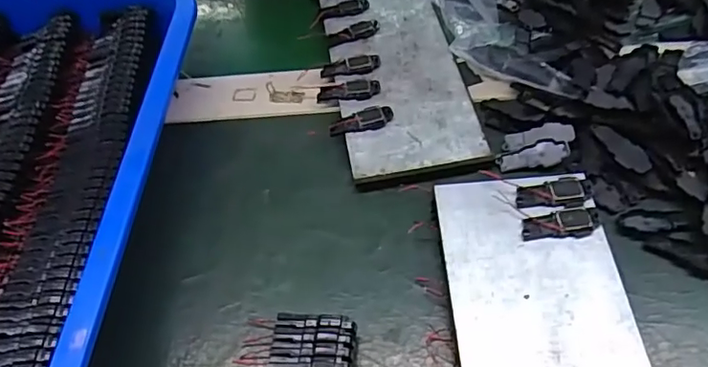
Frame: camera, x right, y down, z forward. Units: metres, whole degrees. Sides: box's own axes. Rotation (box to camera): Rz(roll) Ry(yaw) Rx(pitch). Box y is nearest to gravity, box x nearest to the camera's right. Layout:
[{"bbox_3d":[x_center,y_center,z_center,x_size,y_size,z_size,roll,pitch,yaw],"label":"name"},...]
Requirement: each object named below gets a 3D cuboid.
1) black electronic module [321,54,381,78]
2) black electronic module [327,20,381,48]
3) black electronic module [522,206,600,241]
[{"bbox_3d":[-0.002,-0.079,0.373,0.039,0.005,0.016,-5,54,2],"label":"black electronic module"},{"bbox_3d":[0.000,-0.105,0.389,0.038,0.006,0.014,-13,54,-4],"label":"black electronic module"},{"bbox_3d":[0.102,0.020,0.278,0.037,0.005,0.015,-11,54,-2],"label":"black electronic module"}]

